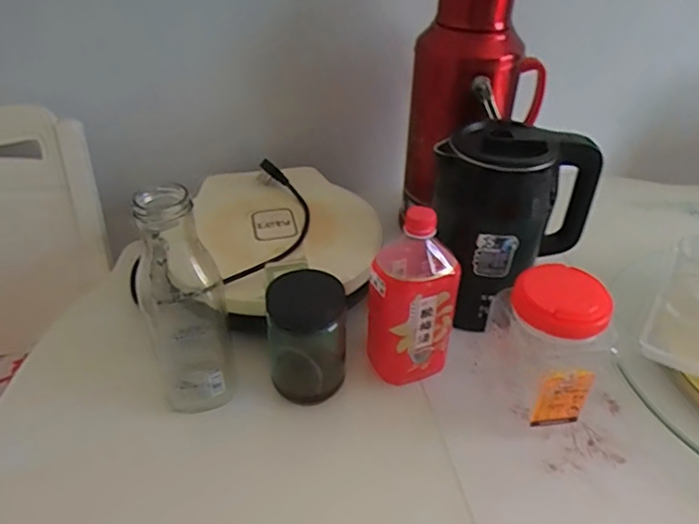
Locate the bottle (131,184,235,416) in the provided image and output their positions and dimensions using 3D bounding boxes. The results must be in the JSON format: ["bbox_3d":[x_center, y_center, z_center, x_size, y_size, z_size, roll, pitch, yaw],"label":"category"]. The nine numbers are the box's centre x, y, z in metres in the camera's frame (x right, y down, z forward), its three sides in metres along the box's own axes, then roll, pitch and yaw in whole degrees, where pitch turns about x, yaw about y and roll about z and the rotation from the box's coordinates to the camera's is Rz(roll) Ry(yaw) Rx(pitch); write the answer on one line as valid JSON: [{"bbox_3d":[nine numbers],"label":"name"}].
[{"bbox_3d":[-0.169,0.036,0.566,0.082,0.236,0.094,-12,39,-16],"label":"bottle"}]

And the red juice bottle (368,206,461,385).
[{"bbox_3d":[0.069,0.033,0.599,0.089,0.196,0.082,7,38,7],"label":"red juice bottle"}]

